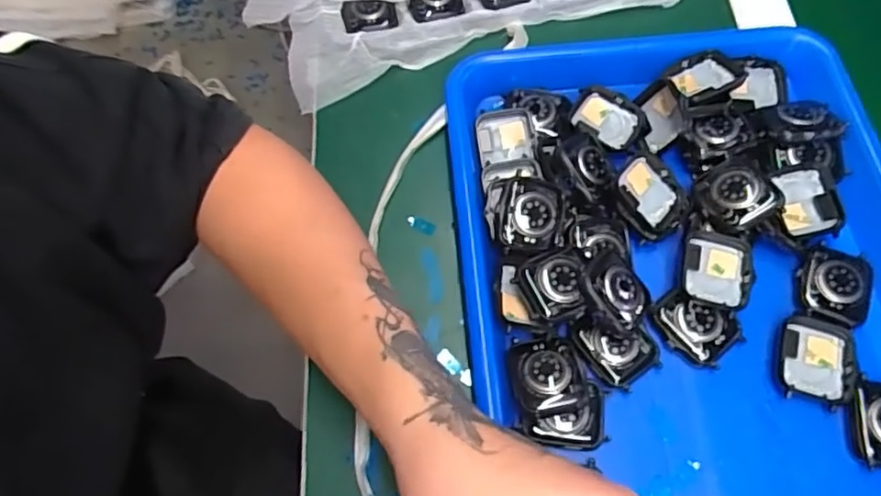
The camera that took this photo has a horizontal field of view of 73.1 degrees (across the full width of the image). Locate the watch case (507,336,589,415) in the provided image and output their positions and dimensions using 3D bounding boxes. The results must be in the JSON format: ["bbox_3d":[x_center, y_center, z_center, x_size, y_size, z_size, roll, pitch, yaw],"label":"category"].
[{"bbox_3d":[0.056,0.066,0.315,0.036,0.009,0.042,-11,66,-3],"label":"watch case"}]

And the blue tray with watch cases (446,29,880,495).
[{"bbox_3d":[0.140,0.022,0.330,0.250,0.036,0.325,-5,66,0],"label":"blue tray with watch cases"}]

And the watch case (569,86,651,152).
[{"bbox_3d":[0.110,-0.083,0.385,0.048,0.012,0.033,26,69,13],"label":"watch case"}]

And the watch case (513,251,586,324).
[{"bbox_3d":[0.062,0.021,0.322,0.035,0.017,0.036,-22,67,-7],"label":"watch case"}]

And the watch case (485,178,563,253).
[{"bbox_3d":[0.048,-0.020,0.340,0.043,0.016,0.044,3,66,4],"label":"watch case"}]

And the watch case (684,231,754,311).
[{"bbox_3d":[0.155,0.013,0.334,0.036,0.009,0.044,9,66,6],"label":"watch case"}]

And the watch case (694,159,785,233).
[{"bbox_3d":[0.171,-0.031,0.342,0.042,0.017,0.039,-27,67,-9],"label":"watch case"}]

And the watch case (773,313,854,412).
[{"bbox_3d":[0.200,0.060,0.319,0.036,0.007,0.044,17,68,10],"label":"watch case"}]

